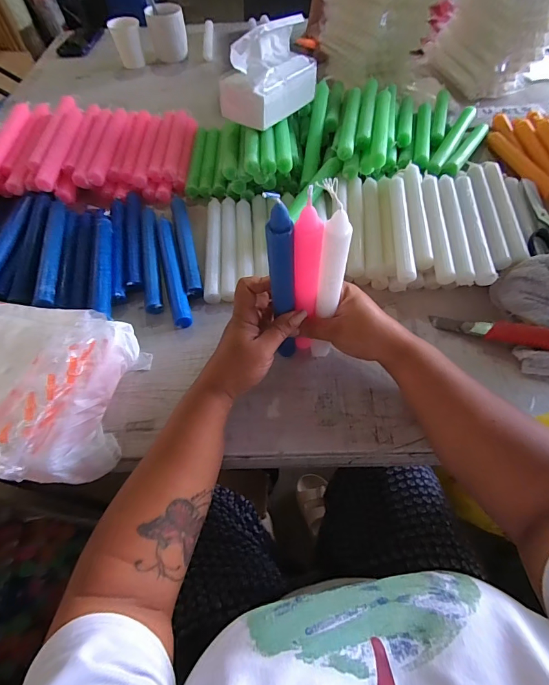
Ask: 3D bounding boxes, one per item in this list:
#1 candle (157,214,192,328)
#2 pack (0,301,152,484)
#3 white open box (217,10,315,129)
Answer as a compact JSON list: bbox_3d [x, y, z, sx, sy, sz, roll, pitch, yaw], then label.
[{"bbox_3d":[-0.142,-0.108,0.504,0.022,0.015,0.206,-15,59,-7],"label":"candle"},{"bbox_3d":[-0.332,0.038,0.391,0.344,0.073,0.185,6,59,6],"label":"pack"},{"bbox_3d":[-0.011,-0.408,0.542,0.089,0.101,0.136,32,65,20],"label":"white open box"}]

